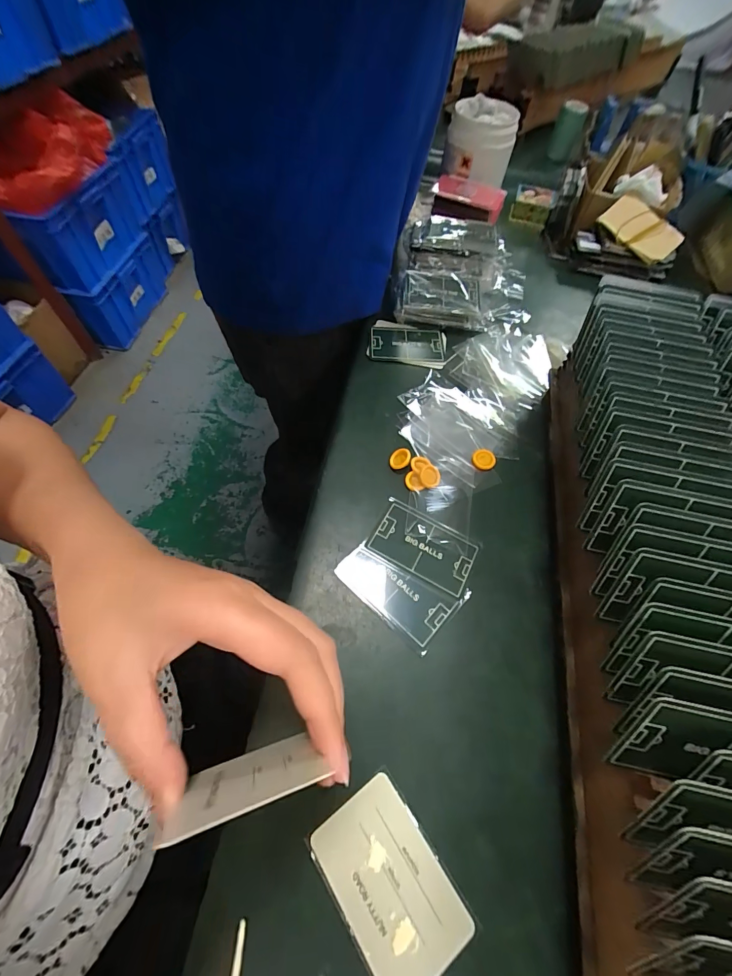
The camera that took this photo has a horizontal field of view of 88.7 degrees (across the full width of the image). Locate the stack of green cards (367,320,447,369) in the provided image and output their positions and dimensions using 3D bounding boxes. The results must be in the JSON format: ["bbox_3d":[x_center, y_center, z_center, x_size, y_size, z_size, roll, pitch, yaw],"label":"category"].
[{"bbox_3d":[0.047,-0.160,0.422,0.086,0.012,0.059,8,60,1],"label":"stack of green cards"}]

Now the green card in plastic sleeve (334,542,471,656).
[{"bbox_3d":[0.026,0.074,0.285,0.088,0.004,0.052,39,65,17],"label":"green card in plastic sleeve"}]

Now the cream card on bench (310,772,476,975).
[{"bbox_3d":[0.014,0.217,0.206,0.053,0.004,0.084,-30,67,-19],"label":"cream card on bench"}]

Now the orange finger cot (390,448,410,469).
[{"bbox_3d":[0.030,-0.027,0.340,0.021,0.005,0.021,-1,67,27],"label":"orange finger cot"}]

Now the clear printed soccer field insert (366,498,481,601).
[{"bbox_3d":[0.046,0.047,0.301,0.082,0.006,0.050,27,62,11],"label":"clear printed soccer field insert"}]

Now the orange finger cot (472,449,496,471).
[{"bbox_3d":[0.110,-0.027,0.349,0.021,0.006,0.022,2,60,-3],"label":"orange finger cot"}]

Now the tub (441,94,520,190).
[{"bbox_3d":[0.161,-0.486,0.528,0.090,0.072,0.089,2,60,-3],"label":"tub"}]

